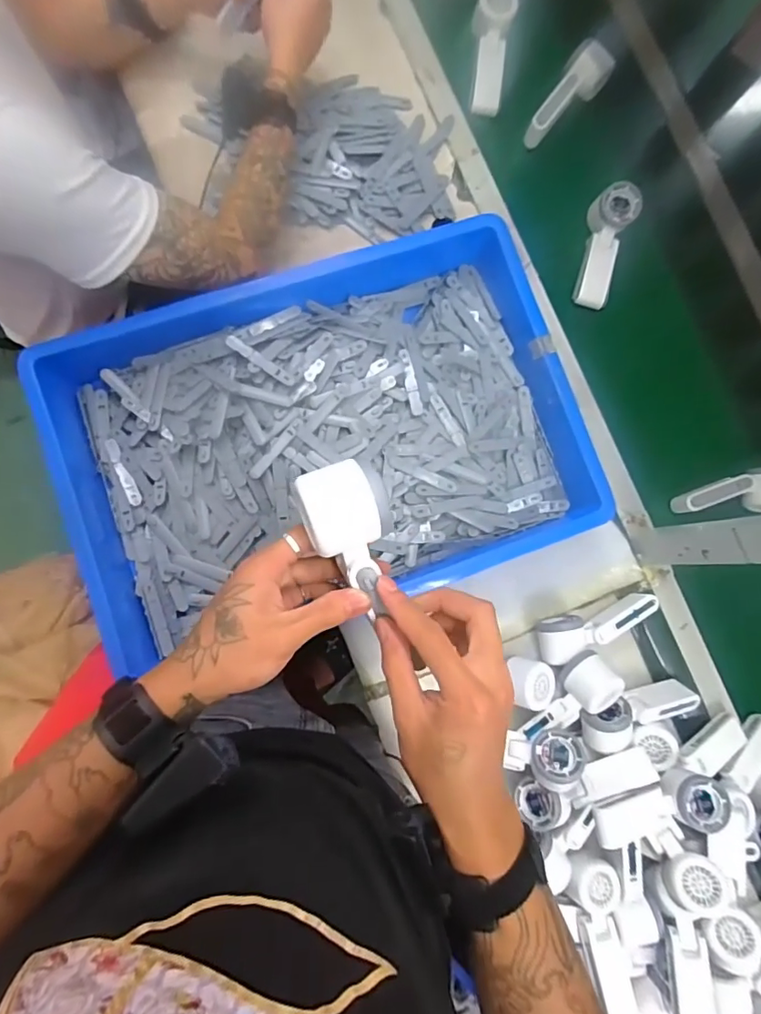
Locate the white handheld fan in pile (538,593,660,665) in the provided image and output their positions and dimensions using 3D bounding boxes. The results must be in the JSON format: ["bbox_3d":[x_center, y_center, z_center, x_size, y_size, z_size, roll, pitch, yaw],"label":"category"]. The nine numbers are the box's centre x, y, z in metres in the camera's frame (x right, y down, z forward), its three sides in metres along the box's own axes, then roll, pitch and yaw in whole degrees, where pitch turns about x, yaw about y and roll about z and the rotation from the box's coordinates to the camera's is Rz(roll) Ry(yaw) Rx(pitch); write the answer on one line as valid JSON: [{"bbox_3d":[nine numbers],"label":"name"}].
[{"bbox_3d":[0.292,0.161,0.684,0.168,0.052,0.048,-13,85,-7],"label":"white handheld fan in pile"}]

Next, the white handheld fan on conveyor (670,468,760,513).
[{"bbox_3d":[0.506,-0.016,0.731,0.148,0.061,0.062,-10,85,-7],"label":"white handheld fan on conveyor"}]

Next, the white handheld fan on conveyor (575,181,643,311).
[{"bbox_3d":[0.330,-0.383,0.758,0.053,0.048,0.168,12,101,-4],"label":"white handheld fan on conveyor"}]

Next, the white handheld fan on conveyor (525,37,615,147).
[{"bbox_3d":[0.278,-0.620,0.769,0.059,0.040,0.170,42,94,0],"label":"white handheld fan on conveyor"}]

